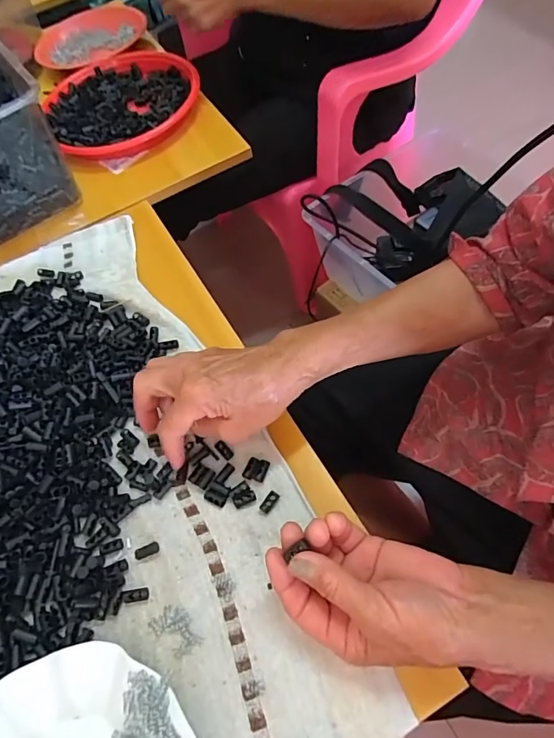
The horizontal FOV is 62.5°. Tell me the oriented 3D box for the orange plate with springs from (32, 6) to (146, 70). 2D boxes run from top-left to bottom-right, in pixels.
[{"bbox_3d":[-0.354,-0.607,0.825,0.205,0.033,0.188,-4,60,6],"label":"orange plate with springs"}]

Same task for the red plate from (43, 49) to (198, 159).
[{"bbox_3d":[-0.233,-0.403,0.680,0.215,0.048,0.228,-4,60,6],"label":"red plate"}]

